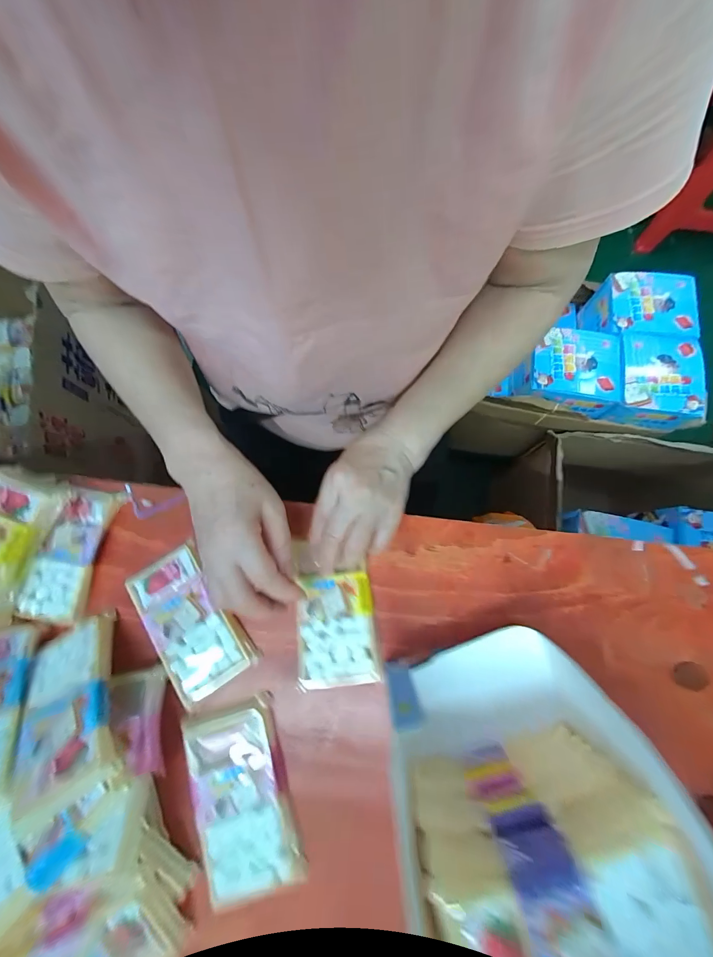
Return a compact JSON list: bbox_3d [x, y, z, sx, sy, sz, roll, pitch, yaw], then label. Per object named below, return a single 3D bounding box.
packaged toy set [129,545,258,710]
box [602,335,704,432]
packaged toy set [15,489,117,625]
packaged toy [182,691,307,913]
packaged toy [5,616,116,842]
[{"bbox_3d":[-0.160,0.135,0.319,0.071,0.009,0.133,-36,78,-7],"label":"packaged toy set"},{"bbox_3d":[0.601,-0.196,0.680,0.172,0.075,0.164,10,77,4],"label":"box"},{"bbox_3d":[-0.288,0.076,0.338,0.055,0.016,0.127,12,77,5],"label":"packaged toy set"},{"bbox_3d":[-0.097,0.268,0.284,0.077,0.011,0.138,-17,76,-2],"label":"packaged toy"},{"bbox_3d":[-0.244,0.189,0.283,0.079,0.012,0.138,-30,52,-10],"label":"packaged toy"}]

